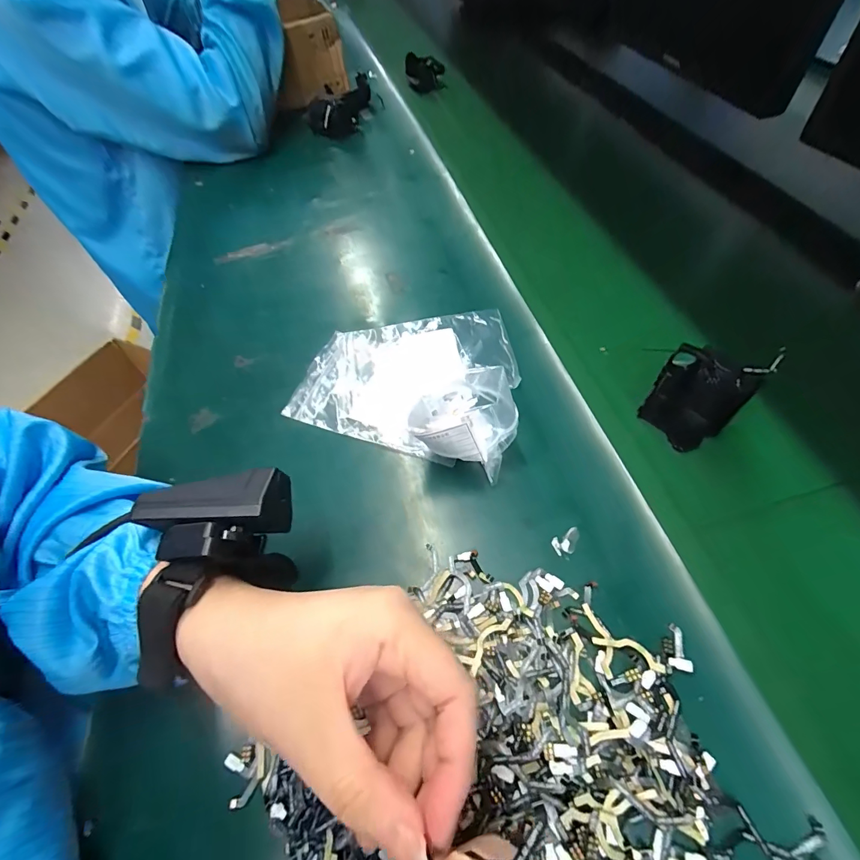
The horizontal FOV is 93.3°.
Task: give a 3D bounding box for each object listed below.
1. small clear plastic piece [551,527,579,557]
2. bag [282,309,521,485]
[{"bbox_3d":[0.088,0.071,0.258,0.020,0.004,0.013,-24,59,-10],"label":"small clear plastic piece"},{"bbox_3d":[-0.022,-0.058,0.317,0.180,0.067,0.163,8,59,9],"label":"bag"}]

